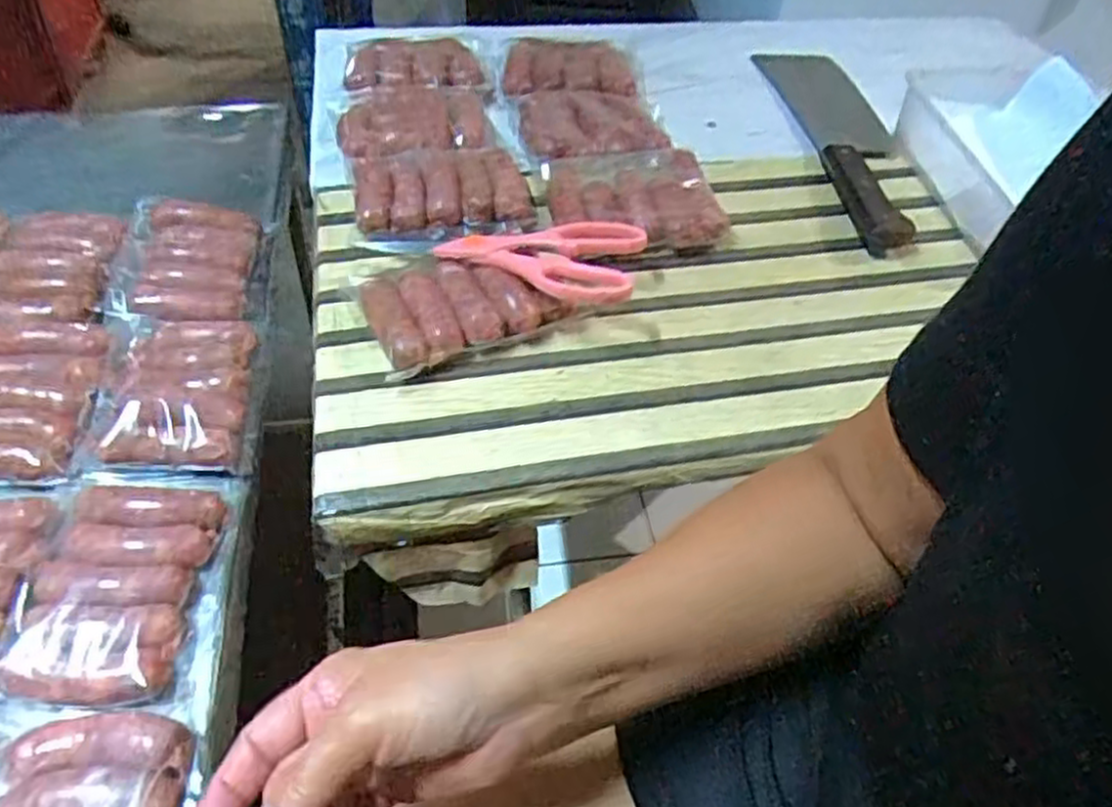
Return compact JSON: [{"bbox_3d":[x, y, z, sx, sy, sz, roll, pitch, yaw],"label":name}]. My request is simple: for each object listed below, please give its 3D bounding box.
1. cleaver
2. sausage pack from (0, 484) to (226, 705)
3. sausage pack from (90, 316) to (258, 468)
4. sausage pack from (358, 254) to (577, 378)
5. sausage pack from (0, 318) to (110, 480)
[{"bbox_3d":[0.269,-0.254,0.722,0.084,0.028,0.349,1,46,-4],"label":"cleaver"},{"bbox_3d":[-0.252,0.104,0.435,0.085,0.024,0.123,3,48,-4],"label":"sausage pack"},{"bbox_3d":[-0.269,-0.017,0.535,0.097,0.027,0.134,-3,48,-10],"label":"sausage pack"},{"bbox_3d":[-0.064,-0.074,0.528,0.136,0.035,0.106,-17,50,-19],"label":"sausage pack"},{"bbox_3d":[-0.367,-0.007,0.522,0.089,0.023,0.133,-2,48,-9],"label":"sausage pack"}]

